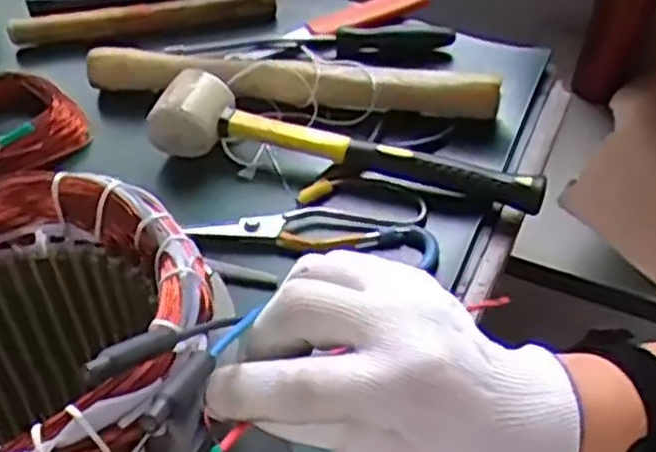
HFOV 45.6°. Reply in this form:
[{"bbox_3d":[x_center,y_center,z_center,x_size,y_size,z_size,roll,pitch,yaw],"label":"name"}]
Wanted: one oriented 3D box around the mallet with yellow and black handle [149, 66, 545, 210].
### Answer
[{"bbox_3d":[0.013,-0.065,0.556,0.278,0.043,0.064,8,45,8],"label":"mallet with yellow and black handle"}]

